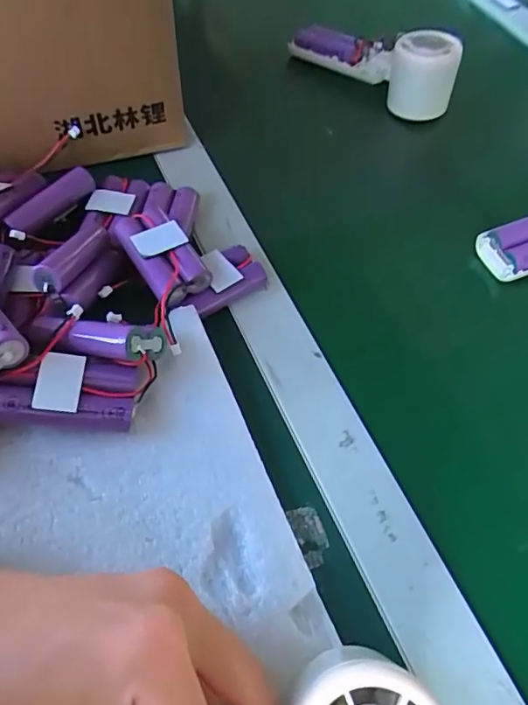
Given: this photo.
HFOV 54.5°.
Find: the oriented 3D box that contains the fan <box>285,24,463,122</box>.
[{"bbox_3d":[0.101,-0.273,0.476,0.162,0.073,0.046,37,62,17],"label":"fan"}]

